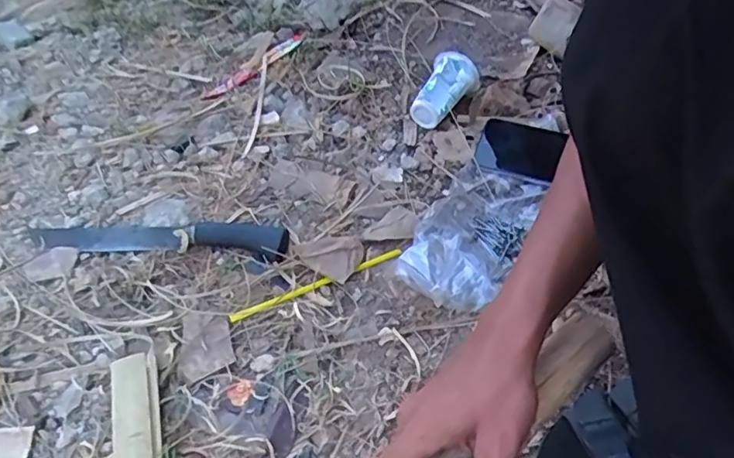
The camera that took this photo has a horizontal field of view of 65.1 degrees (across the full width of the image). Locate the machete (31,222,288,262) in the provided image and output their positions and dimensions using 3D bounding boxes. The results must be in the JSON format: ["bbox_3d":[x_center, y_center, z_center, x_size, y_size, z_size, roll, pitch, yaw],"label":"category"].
[{"bbox_3d":[-0.226,0.007,0.634,0.280,0.030,0.049,4,46,3],"label":"machete"}]

